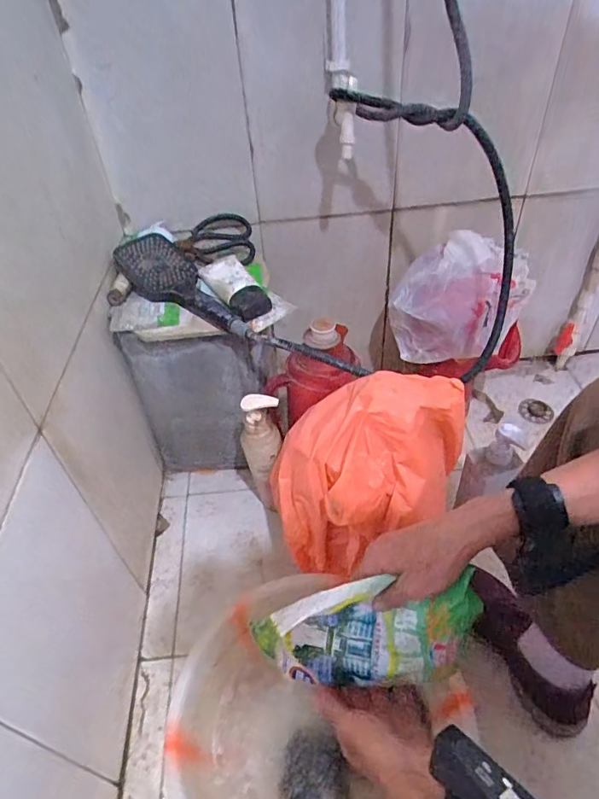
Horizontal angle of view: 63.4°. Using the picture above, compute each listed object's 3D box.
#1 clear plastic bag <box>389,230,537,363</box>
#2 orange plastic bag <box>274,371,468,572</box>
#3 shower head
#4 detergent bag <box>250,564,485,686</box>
[{"bbox_3d":[0.280,-0.171,0.851,0.232,0.205,0.109,5,44,9],"label":"clear plastic bag"},{"bbox_3d":[0.089,0.103,0.636,0.247,0.249,0.163,-1,43,4],"label":"orange plastic bag"},{"bbox_3d":[-0.171,-0.171,0.754,0.277,0.045,0.104,39,58,21],"label":"shower head"},{"bbox_3d":[0.058,0.221,0.444,0.187,0.134,0.051,-3,43,3],"label":"detergent bag"}]

